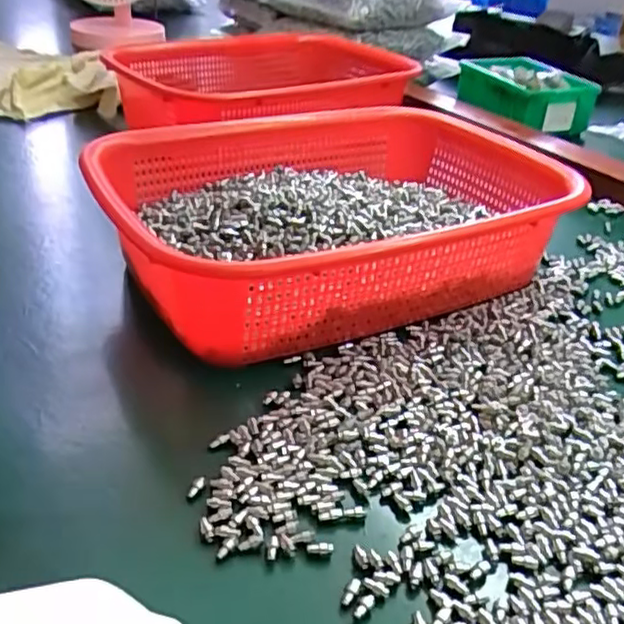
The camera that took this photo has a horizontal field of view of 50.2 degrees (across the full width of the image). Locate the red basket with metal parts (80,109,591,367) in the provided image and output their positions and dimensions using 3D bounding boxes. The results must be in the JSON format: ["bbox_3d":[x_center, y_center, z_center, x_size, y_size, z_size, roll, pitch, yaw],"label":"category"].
[{"bbox_3d":[0.013,-0.063,0.431,0.280,0.073,0.203,-16,37,-26],"label":"red basket with metal parts"}]

